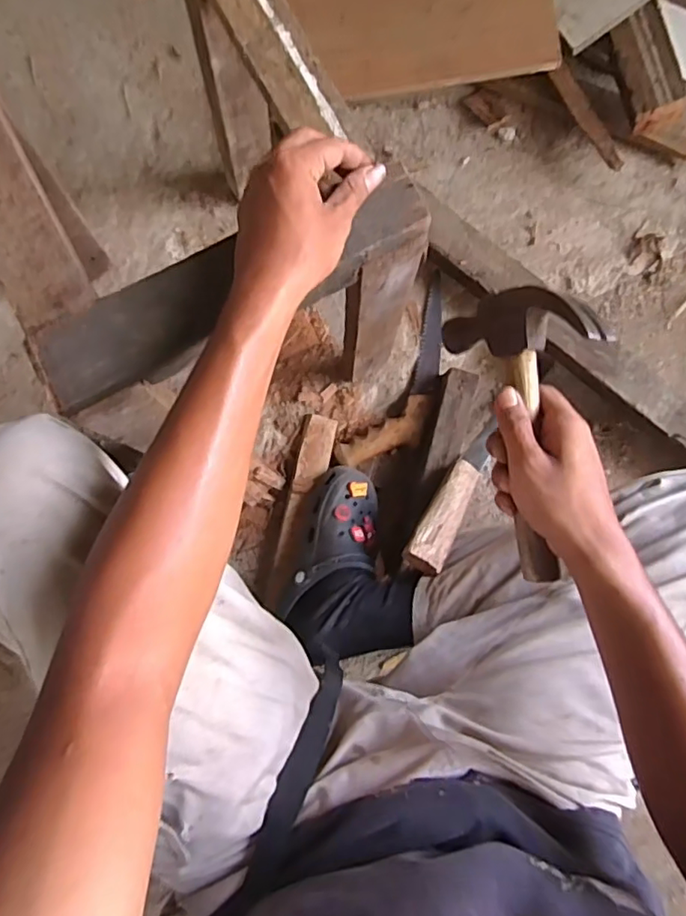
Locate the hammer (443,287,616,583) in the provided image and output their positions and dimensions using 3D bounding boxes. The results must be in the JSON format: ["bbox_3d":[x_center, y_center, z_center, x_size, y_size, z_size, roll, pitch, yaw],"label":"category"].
[{"bbox_3d":[0.146,-0.021,0.423,0.050,0.121,0.211,-15,90,-40],"label":"hammer"}]

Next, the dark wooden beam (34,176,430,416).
[{"bbox_3d":[-0.078,-0.122,0.431,0.303,0.034,0.068,-25,87,-4],"label":"dark wooden beam"}]

